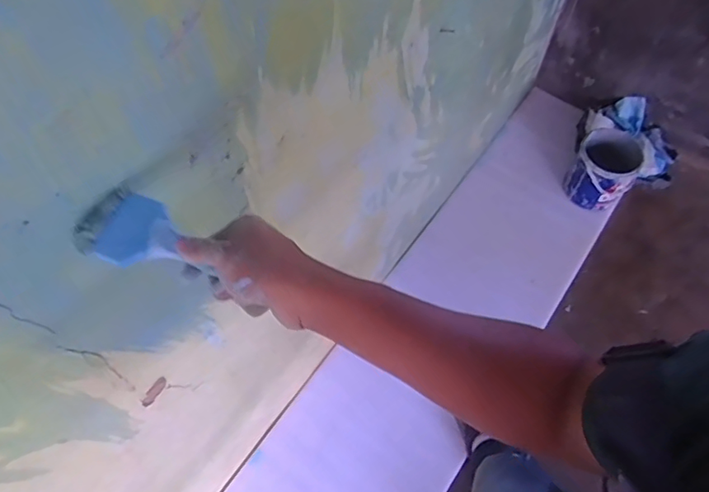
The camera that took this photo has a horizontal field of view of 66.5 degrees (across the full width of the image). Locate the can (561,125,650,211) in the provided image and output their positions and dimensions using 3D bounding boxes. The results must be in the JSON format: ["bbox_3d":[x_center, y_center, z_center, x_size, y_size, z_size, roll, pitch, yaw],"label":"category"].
[{"bbox_3d":[0.793,-0.253,1.709,0.193,0.201,0.213,40,69,20],"label":"can"}]

